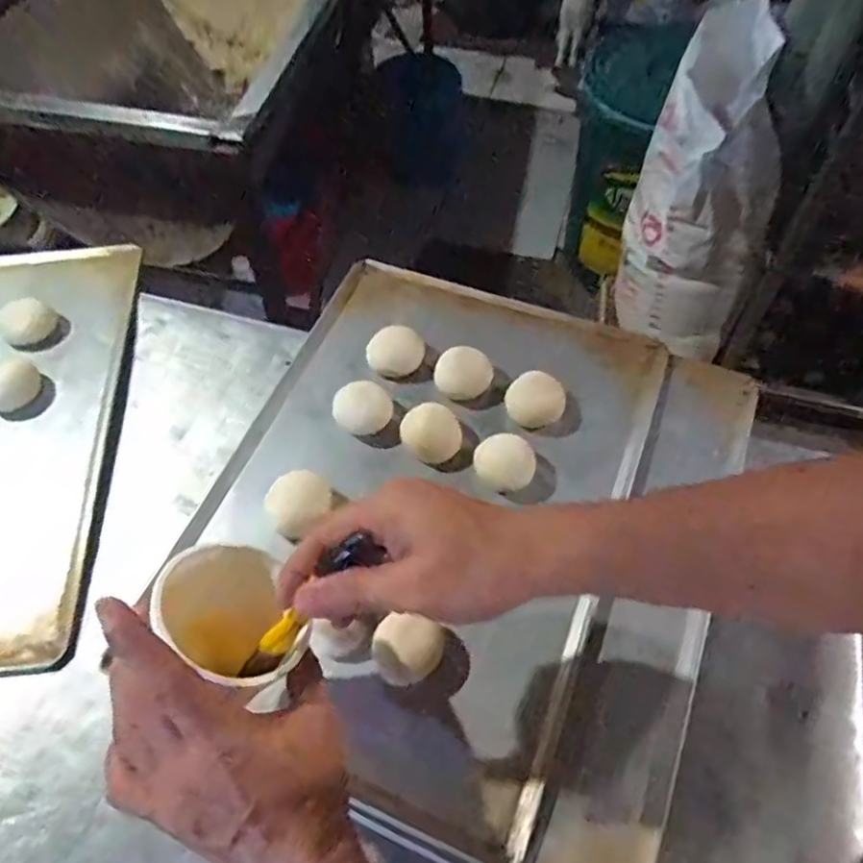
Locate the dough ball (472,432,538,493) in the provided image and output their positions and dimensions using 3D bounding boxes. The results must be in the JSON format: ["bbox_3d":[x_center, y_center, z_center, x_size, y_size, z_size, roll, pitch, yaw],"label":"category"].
[{"bbox_3d":[0.063,0.029,0.534,0.051,0.028,0.047,-1,56,1],"label":"dough ball"}]

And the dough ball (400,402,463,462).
[{"bbox_3d":[0.000,0.004,0.547,0.052,0.035,0.049,-1,56,1],"label":"dough ball"}]

